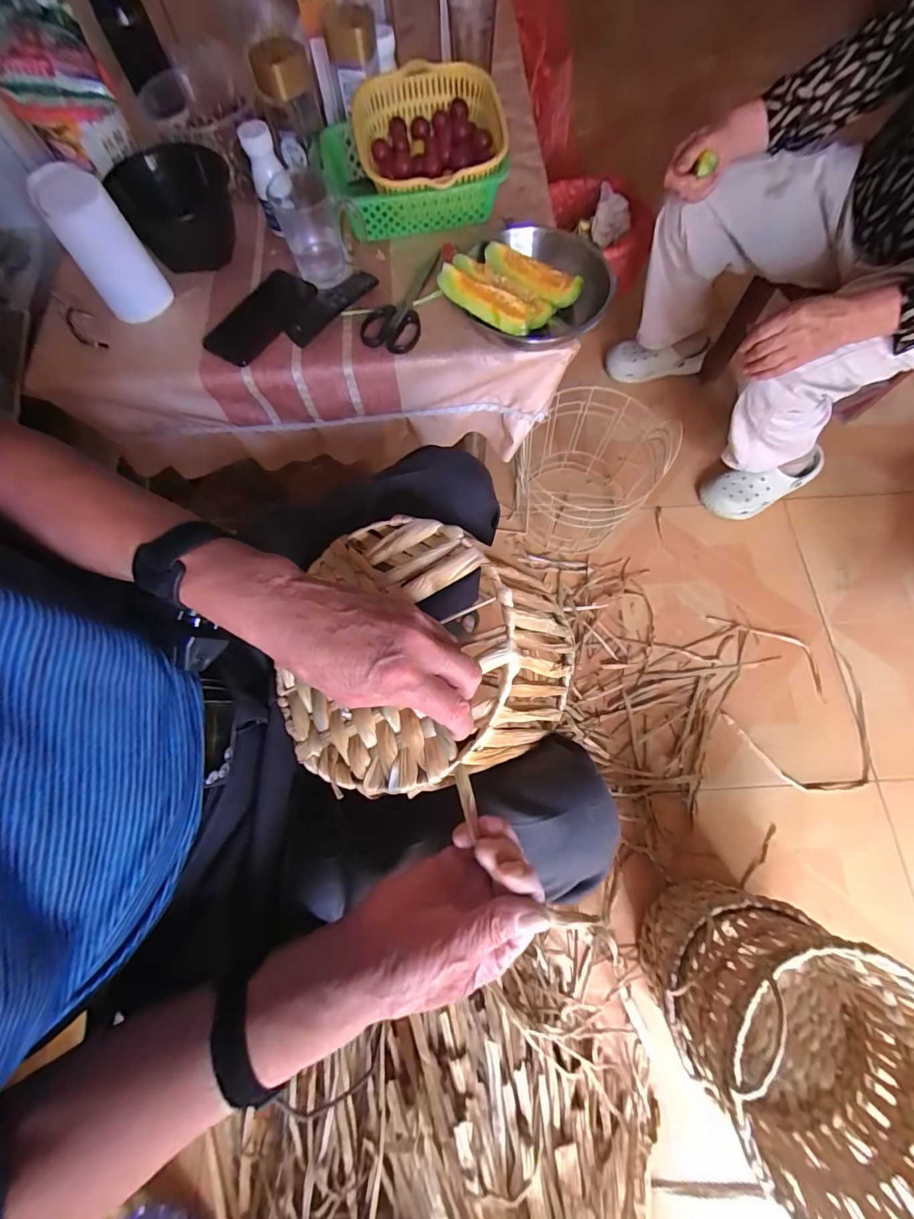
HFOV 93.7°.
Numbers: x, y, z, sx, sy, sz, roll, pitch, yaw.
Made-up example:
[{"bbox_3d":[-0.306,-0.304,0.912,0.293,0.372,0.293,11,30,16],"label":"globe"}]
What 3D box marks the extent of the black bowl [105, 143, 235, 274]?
[{"bbox_3d":[-0.386,-0.565,0.608,0.145,0.084,0.147,-1,73,2],"label":"black bowl"}]

